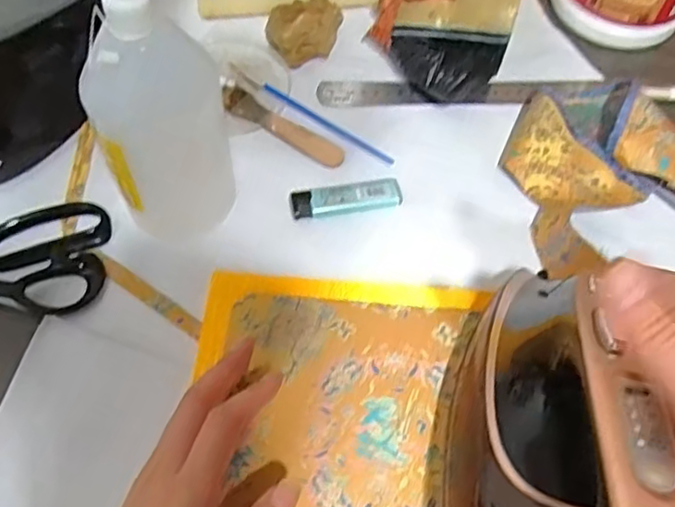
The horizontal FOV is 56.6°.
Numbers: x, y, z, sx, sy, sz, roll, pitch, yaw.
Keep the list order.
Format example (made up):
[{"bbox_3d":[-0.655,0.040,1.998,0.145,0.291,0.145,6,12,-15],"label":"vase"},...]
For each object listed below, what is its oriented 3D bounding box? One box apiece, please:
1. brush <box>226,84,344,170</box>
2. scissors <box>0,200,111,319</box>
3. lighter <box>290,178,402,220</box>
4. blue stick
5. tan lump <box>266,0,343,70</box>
[{"bbox_3d":[-0.044,-0.096,0.476,0.107,0.008,0.025,32,64,15],"label":"brush"},{"bbox_3d":[-0.265,0.015,0.398,0.224,0.010,0.085,-12,61,-9],"label":"scissors"},{"bbox_3d":[0.006,-0.040,0.451,0.078,0.007,0.025,-8,60,-6],"label":"lighter"},{"bbox_3d":[-0.008,-0.101,0.488,0.123,0.004,0.009,34,64,16],"label":"blue stick"},{"bbox_3d":[-0.027,-0.182,0.513,0.059,0.039,0.050,-3,60,-4],"label":"tan lump"}]

